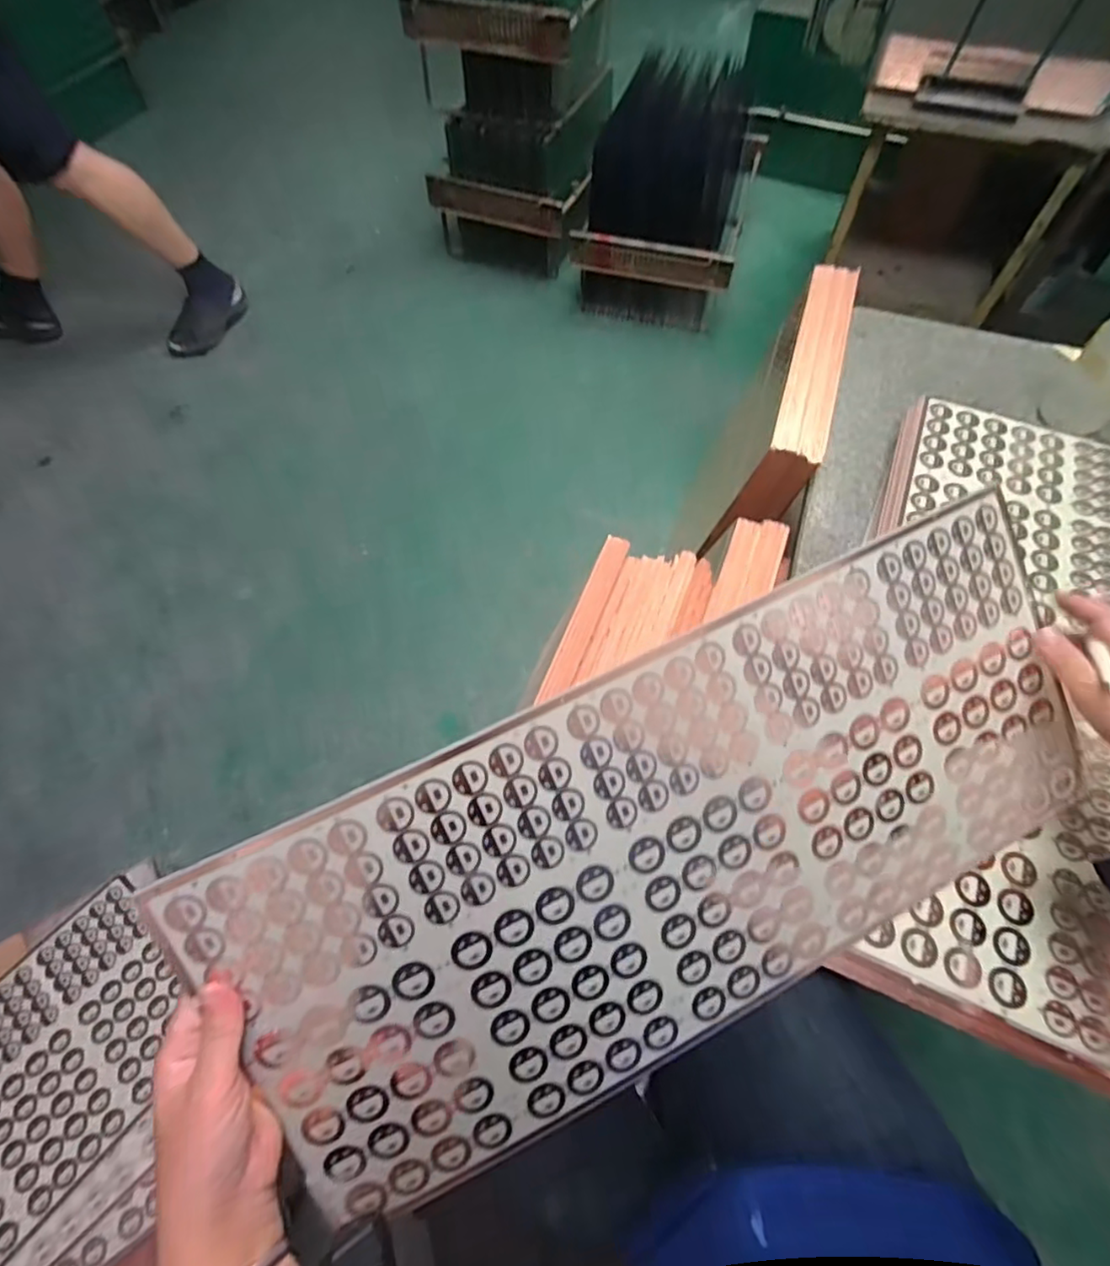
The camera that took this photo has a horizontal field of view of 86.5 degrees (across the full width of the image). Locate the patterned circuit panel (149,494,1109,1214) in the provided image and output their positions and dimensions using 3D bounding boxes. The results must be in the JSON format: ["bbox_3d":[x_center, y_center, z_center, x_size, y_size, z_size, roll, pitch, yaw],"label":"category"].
[{"bbox_3d":[0.097,0.135,0.390,0.587,0.009,0.258,-24,99,-10],"label":"patterned circuit panel"}]

